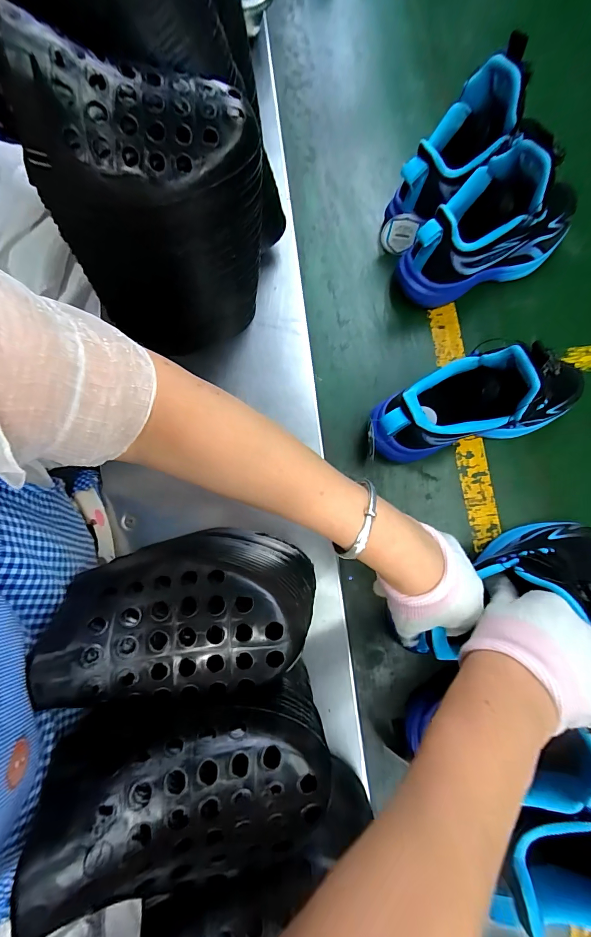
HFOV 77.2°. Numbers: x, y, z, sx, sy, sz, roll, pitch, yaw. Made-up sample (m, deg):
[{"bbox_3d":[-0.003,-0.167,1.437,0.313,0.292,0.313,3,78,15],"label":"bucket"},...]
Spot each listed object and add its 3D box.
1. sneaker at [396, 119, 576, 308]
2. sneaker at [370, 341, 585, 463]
[{"bbox_3d":[0.216,-0.267,0.401,0.203,0.144,0.079,-21,80,1],"label":"sneaker"},{"bbox_3d":[0.187,-0.067,0.366,0.217,0.144,0.067,-13,81,2],"label":"sneaker"}]

